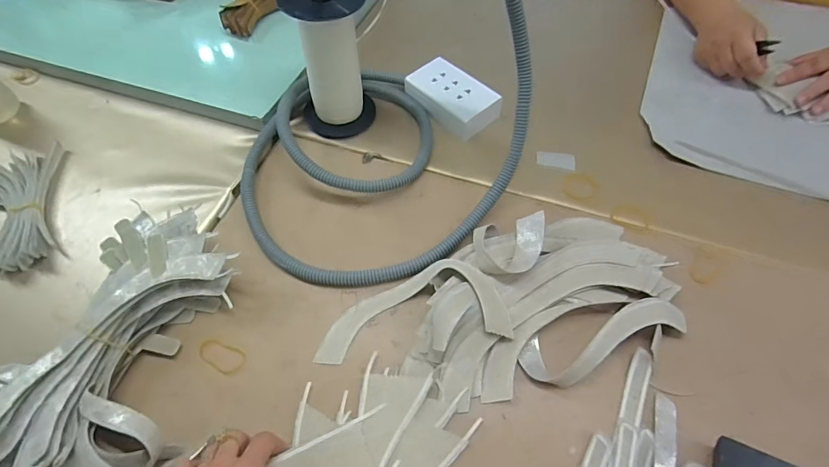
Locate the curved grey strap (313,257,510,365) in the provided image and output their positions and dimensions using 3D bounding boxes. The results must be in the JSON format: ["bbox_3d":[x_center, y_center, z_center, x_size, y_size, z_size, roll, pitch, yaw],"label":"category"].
[{"bbox_3d":[-0.006,0.075,0.438,0.197,0.042,0.081,-8,57,0],"label":"curved grey strap"}]

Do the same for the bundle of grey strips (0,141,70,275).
[{"bbox_3d":[-0.514,-0.027,0.543,0.126,0.033,0.186,-24,59,-10],"label":"bundle of grey strips"}]

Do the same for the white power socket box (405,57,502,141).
[{"bbox_3d":[0.054,-0.187,0.600,0.077,0.034,0.132,-35,62,-17],"label":"white power socket box"}]

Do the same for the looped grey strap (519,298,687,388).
[{"bbox_3d":[0.185,0.098,0.411,0.166,0.029,0.049,-19,59,-8],"label":"looped grey strap"}]

